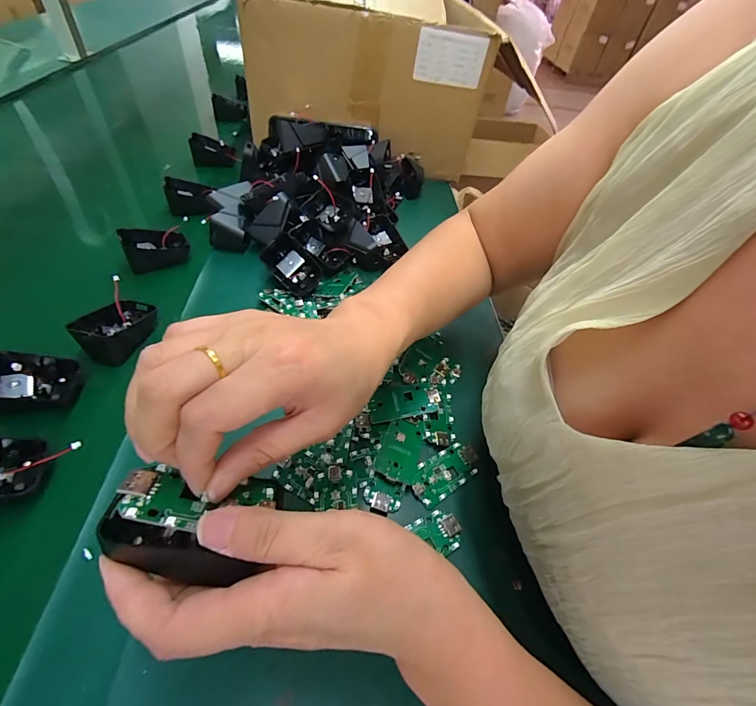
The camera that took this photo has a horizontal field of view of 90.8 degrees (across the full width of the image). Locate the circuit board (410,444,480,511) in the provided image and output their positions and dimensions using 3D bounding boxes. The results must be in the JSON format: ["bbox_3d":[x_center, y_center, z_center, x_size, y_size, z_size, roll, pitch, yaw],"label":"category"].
[{"bbox_3d":[0.054,0.096,0.299,0.061,0.006,0.030,-24,56,-28],"label":"circuit board"}]

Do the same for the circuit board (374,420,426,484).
[{"bbox_3d":[0.019,0.079,0.302,0.032,0.010,0.052,17,48,6],"label":"circuit board"}]

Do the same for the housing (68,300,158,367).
[{"bbox_3d":[-0.246,-0.026,0.351,0.044,0.035,0.067,21,48,9],"label":"housing"}]

